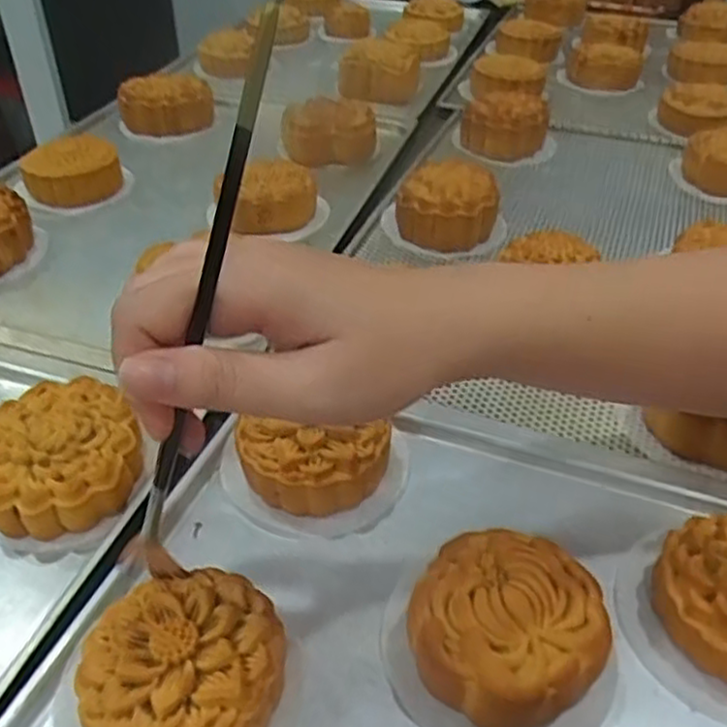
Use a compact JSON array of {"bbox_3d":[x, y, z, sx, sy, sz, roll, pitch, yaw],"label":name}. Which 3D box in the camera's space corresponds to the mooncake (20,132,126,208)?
[{"bbox_3d":[-0.235,-0.156,0.599,0.067,0.035,0.067,1,40,-1],"label":"mooncake"}]

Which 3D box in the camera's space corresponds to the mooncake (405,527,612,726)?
[{"bbox_3d":[0.059,0.107,0.300,0.076,0.036,0.076,19,43,20],"label":"mooncake"}]

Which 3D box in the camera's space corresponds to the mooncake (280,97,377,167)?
[{"bbox_3d":[-0.030,-0.213,0.674,0.085,0.035,0.088,-5,41,-7],"label":"mooncake"}]

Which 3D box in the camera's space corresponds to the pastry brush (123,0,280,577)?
[{"bbox_3d":[-0.053,-0.001,0.236,0.016,0.217,0.008,3,37,-26],"label":"pastry brush"}]

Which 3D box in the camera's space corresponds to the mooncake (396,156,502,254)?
[{"bbox_3d":[0.064,-0.119,0.558,0.076,0.043,0.079,6,40,5],"label":"mooncake"}]

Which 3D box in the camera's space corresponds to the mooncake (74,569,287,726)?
[{"bbox_3d":[-0.068,0.119,0.282,0.071,0.035,0.074,1,40,-1],"label":"mooncake"}]

